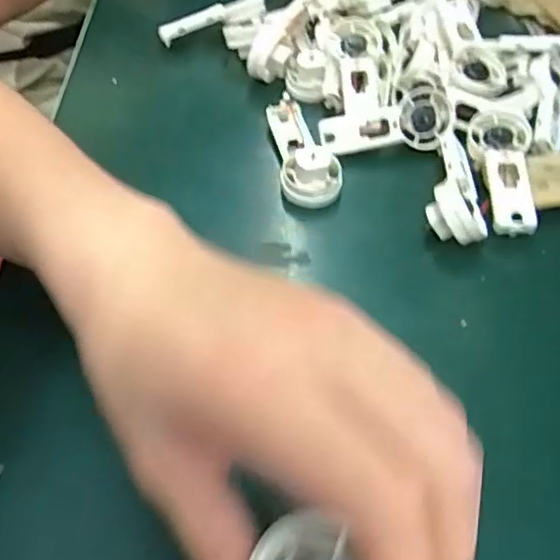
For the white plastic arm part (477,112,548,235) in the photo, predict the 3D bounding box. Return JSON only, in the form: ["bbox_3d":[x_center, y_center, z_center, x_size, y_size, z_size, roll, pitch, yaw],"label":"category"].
[{"bbox_3d":[0.141,-0.055,0.363,0.023,0.009,0.059,1,65,1],"label":"white plastic arm part"}]

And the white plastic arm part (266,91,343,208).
[{"bbox_3d":[0.016,-0.090,0.404,0.040,0.032,0.096,-4,51,-5],"label":"white plastic arm part"}]

